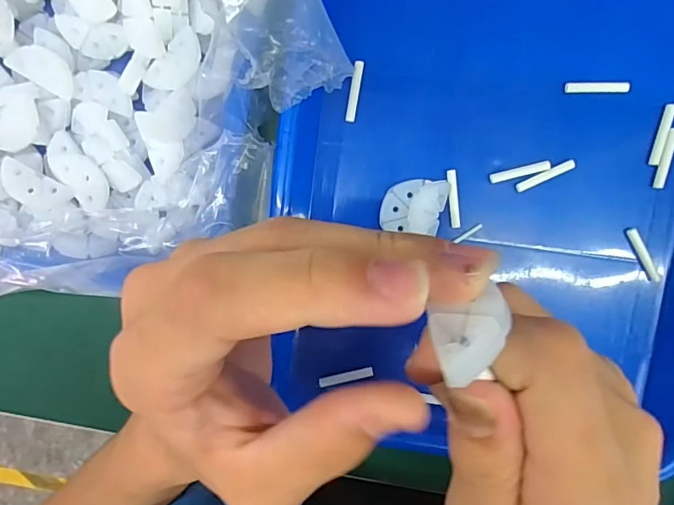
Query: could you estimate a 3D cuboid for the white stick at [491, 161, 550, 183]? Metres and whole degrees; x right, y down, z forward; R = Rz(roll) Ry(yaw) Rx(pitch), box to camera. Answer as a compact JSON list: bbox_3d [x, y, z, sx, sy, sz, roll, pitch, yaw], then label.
[{"bbox_3d":[0.105,-0.046,0.272,0.034,0.004,0.006,-14,96,5],"label":"white stick"}]

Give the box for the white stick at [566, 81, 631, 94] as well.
[{"bbox_3d":[0.146,-0.092,0.266,0.033,0.004,0.006,0,97,4],"label":"white stick"}]

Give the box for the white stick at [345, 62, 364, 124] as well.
[{"bbox_3d":[0.010,-0.093,0.273,0.006,0.004,0.033,10,97,2],"label":"white stick"}]

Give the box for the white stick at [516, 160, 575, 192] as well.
[{"bbox_3d":[0.119,-0.044,0.272,0.034,0.004,0.005,-25,95,6],"label":"white stick"}]

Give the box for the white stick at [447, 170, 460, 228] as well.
[{"bbox_3d":[0.068,-0.031,0.276,0.005,0.004,0.033,-6,96,4],"label":"white stick"}]

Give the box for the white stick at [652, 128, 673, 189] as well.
[{"bbox_3d":[0.185,-0.053,0.267,0.006,0.004,0.033,9,97,3],"label":"white stick"}]

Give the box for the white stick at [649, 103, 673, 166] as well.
[{"bbox_3d":[0.183,-0.066,0.266,0.005,0.004,0.034,13,97,2],"label":"white stick"}]

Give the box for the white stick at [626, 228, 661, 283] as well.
[{"bbox_3d":[0.178,0.002,0.274,0.006,0.005,0.034,-28,94,6],"label":"white stick"}]

